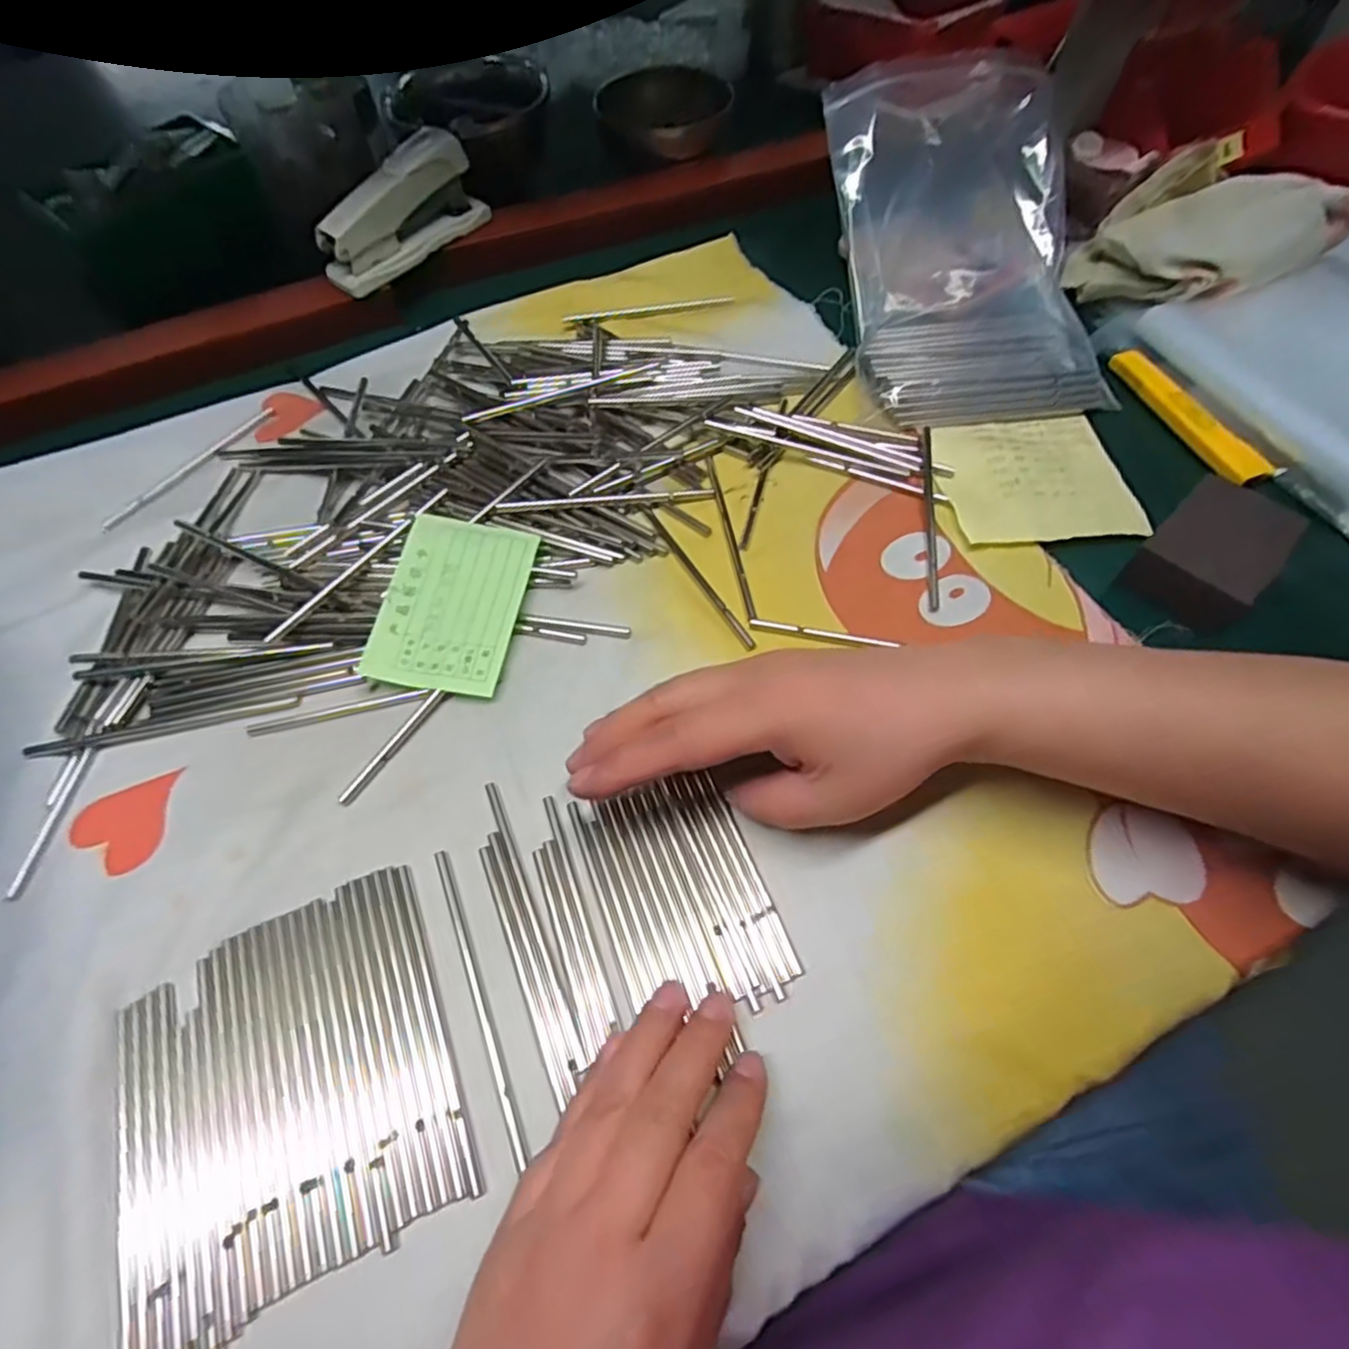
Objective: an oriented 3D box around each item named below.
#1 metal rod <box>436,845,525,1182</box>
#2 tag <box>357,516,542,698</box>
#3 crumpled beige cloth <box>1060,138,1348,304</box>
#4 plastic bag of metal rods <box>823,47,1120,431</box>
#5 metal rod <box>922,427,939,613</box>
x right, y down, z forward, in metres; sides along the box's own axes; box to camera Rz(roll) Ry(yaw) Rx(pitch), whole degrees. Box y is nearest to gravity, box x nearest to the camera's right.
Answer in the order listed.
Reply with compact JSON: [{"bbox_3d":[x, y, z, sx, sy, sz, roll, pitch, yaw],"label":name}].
[{"bbox_3d":[-0.076,0.123,0.258,0.005,0.004,0.118,-21,62,-11],"label":"metal rod"},{"bbox_3d":[-0.111,-0.036,0.337,0.066,0.004,0.091,10,68,0],"label":"tag"},{"bbox_3d":[0.338,-0.277,0.424,0.126,0.059,0.111,38,68,20],"label":"crumpled beige cloth"},{"bbox_3d":[0.181,-0.268,0.423,0.143,0.048,0.236,-7,84,3],"label":"plastic bag of metal rods"},{"bbox_3d":[0.138,-0.087,0.362,0.008,0.009,0.117,7,61,5],"label":"metal rod"}]

